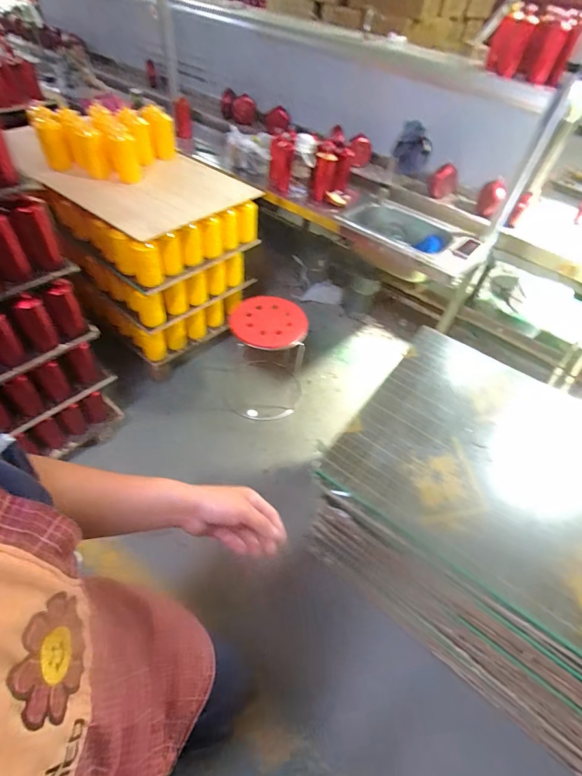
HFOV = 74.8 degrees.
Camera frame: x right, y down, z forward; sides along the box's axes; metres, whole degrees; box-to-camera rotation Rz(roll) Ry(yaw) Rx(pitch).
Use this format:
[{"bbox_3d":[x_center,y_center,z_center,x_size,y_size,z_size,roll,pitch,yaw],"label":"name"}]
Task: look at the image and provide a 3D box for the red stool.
[{"bbox_3d":[-0.094,-0.142,1.700,0.292,0.472,0.370,3,50,-4],"label":"red stool"}]

